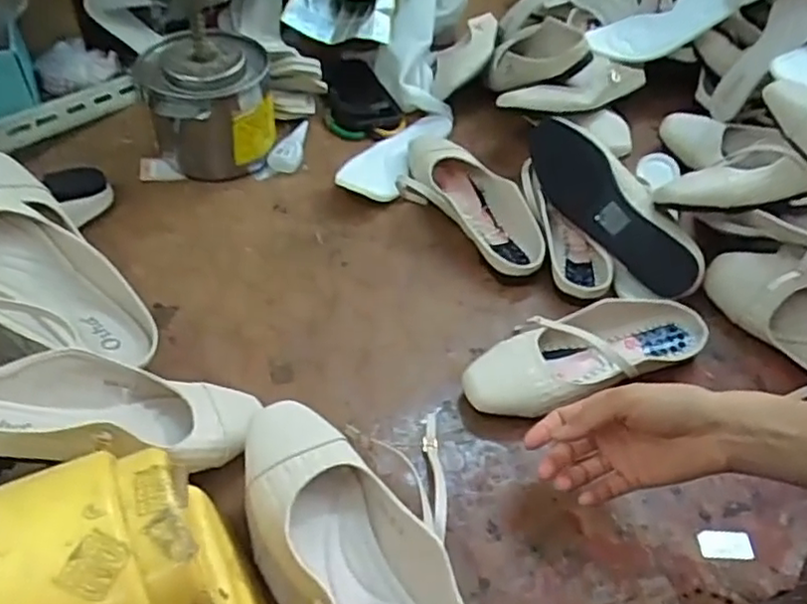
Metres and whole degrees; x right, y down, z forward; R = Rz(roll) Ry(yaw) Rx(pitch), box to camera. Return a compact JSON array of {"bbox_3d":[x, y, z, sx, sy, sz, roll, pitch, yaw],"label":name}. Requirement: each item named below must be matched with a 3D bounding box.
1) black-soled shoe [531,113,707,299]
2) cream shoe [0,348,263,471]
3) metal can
[{"bbox_3d":[0.208,-0.099,0.676,0.064,0.083,0.228,-30,57,-27],"label":"black-soled shoe"},{"bbox_3d":[-0.210,0.084,0.470,0.217,0.065,0.093,16,31,-31],"label":"cream shoe"},{"bbox_3d":[-0.218,-0.228,0.756,0.136,0.116,0.133,-21,54,-21],"label":"metal can"}]

